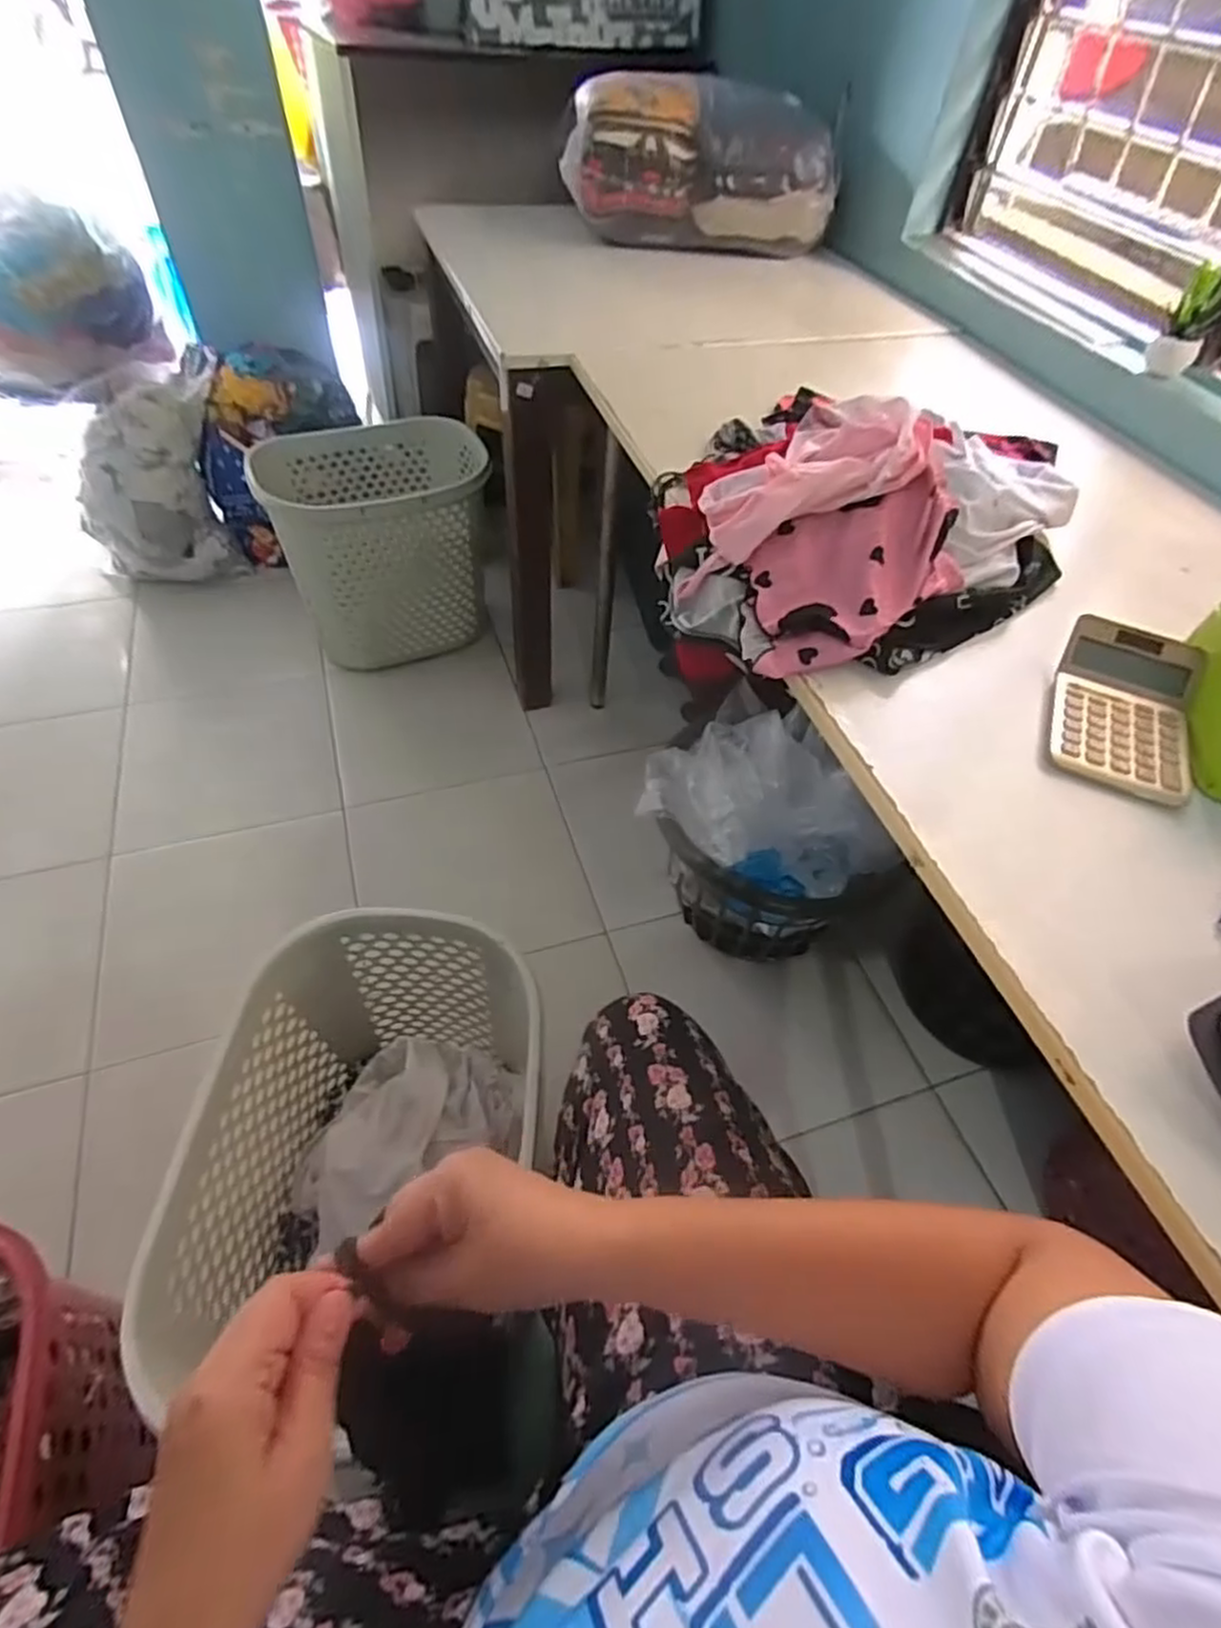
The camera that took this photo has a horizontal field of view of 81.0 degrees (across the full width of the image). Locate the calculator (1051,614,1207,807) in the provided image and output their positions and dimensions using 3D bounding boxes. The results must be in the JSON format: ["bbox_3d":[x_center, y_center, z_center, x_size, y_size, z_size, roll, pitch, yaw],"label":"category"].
[{"bbox_3d":[0.428,-0.091,0.591,0.102,0.042,0.172,21,53,11],"label":"calculator"}]

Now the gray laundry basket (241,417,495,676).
[{"bbox_3d":[-0.468,-0.568,1.547,0.440,0.375,0.344,-20,56,-20],"label":"gray laundry basket"}]

